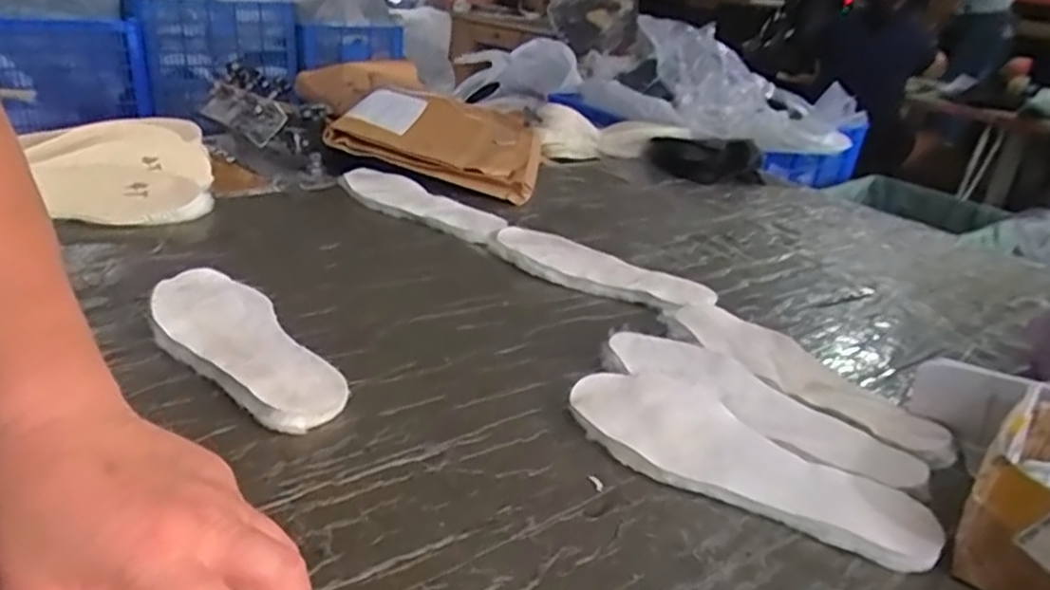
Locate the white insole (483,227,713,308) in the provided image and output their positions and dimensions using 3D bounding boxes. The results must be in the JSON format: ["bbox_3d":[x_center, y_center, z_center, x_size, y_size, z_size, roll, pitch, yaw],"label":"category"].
[{"bbox_3d":[0.079,-0.028,0.797,0.257,0.014,0.093,23,35,30],"label":"white insole"}]

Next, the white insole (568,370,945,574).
[{"bbox_3d":[0.154,0.115,0.515,0.259,0.015,0.105,20,28,28],"label":"white insole"}]

